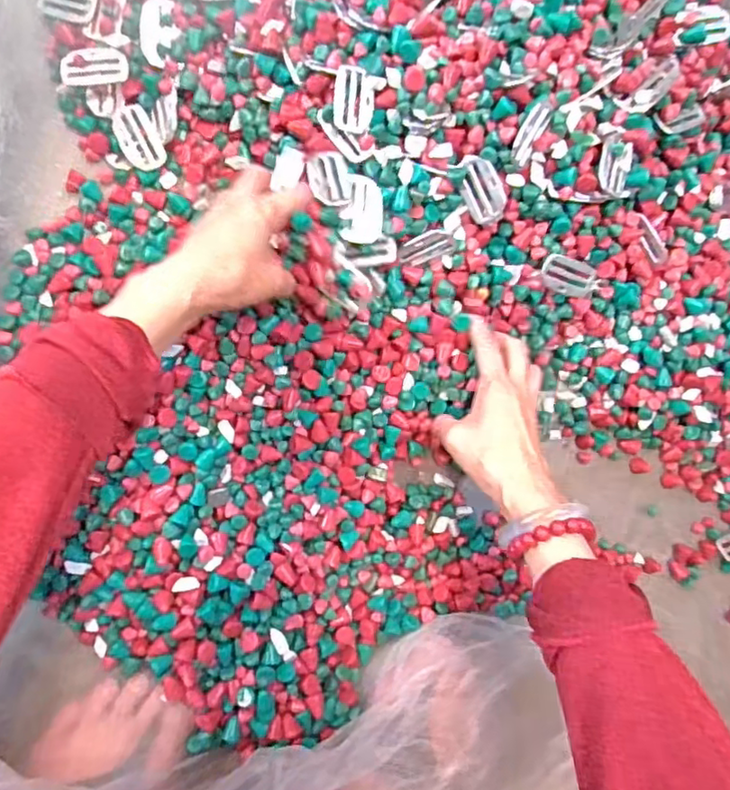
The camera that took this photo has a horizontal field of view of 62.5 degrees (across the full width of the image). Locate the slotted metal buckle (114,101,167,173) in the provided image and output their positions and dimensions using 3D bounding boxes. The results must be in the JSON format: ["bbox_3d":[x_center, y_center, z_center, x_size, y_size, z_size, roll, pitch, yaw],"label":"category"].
[{"bbox_3d":[-0.168,-0.191,0.446,0.027,0.006,0.049,-30,95,-9],"label":"slotted metal buckle"}]

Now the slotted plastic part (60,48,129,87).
[{"bbox_3d":[-0.196,-0.239,0.438,0.047,0.007,0.025,-5,90,-10],"label":"slotted plastic part"}]

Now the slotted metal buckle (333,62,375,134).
[{"bbox_3d":[-0.008,-0.206,0.419,0.028,0.004,0.044,5,90,-9],"label":"slotted metal buckle"}]

